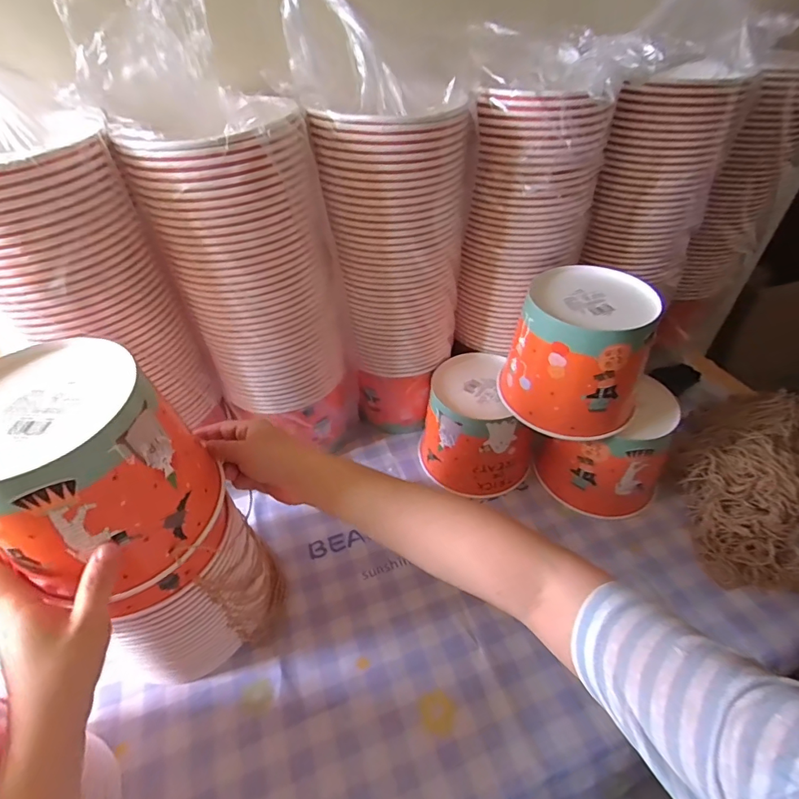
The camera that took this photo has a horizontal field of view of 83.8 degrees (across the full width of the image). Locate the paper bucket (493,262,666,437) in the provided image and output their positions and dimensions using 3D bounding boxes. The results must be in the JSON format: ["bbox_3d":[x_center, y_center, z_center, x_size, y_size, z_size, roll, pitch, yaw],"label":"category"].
[{"bbox_3d":[0.198,-0.056,0.497,0.134,0.127,0.135,17,48,19],"label":"paper bucket"}]

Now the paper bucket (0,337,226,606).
[{"bbox_3d":[-0.231,0.049,0.333,0.140,0.127,0.126,29,53,28],"label":"paper bucket"}]

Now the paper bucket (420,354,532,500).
[{"bbox_3d":[0.101,0.034,0.597,0.135,0.124,0.143,-19,47,-16],"label":"paper bucket"}]

